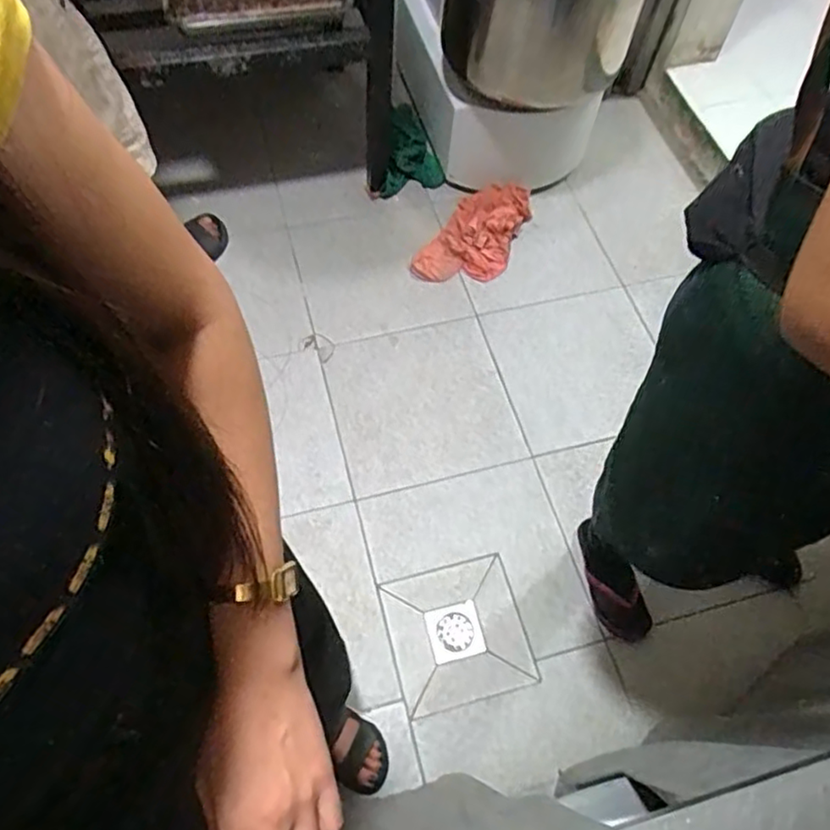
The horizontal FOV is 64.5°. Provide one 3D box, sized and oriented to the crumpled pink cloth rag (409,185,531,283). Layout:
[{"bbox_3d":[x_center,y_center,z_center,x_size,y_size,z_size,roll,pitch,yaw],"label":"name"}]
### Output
[{"bbox_3d":[0.162,-0.477,1.732,0.210,0.109,0.354,30,64,13],"label":"crumpled pink cloth rag"}]

